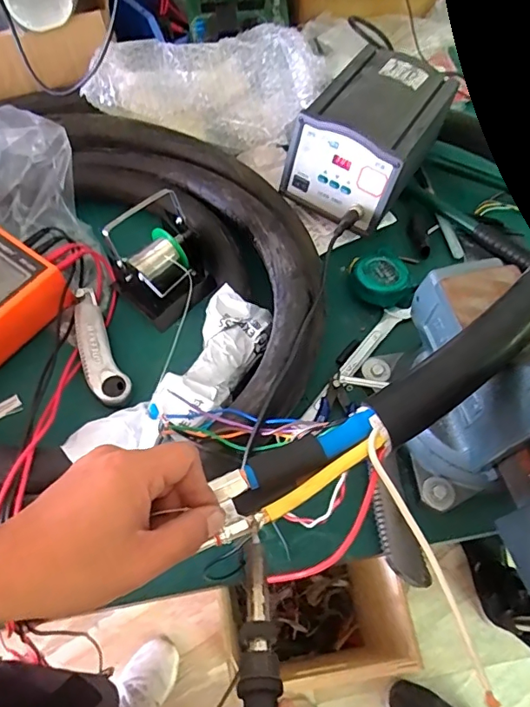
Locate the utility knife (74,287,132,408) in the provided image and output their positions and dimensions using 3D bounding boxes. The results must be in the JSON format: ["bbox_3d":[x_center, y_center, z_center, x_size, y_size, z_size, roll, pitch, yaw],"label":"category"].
[{"bbox_3d":[-0.181,-0.012,0.519,0.037,0.014,0.150,-24,65,-13],"label":"utility knife"}]

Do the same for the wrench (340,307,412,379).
[{"bbox_3d":[0.121,-0.018,0.549,0.023,0.005,0.129,42,61,15],"label":"wrench"}]

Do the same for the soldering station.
[{"bbox_3d":[0.125,-0.251,0.605,0.132,0.120,0.203,32,66,15],"label":"soldering station"}]

